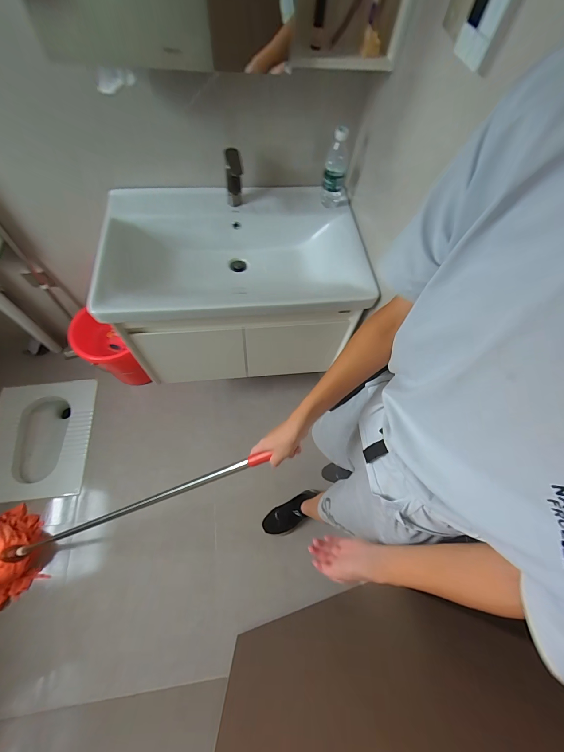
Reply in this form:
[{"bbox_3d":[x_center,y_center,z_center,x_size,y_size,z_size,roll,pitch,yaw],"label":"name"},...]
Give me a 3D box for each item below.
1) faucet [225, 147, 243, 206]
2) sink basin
[{"bbox_3d":[-0.140,-0.558,0.889,0.049,0.150,0.154,-3,59,-6],"label":"faucet"},{"bbox_3d":[-0.132,-0.366,0.952,0.785,0.191,0.459,-5,59,-7],"label":"sink basin"}]

